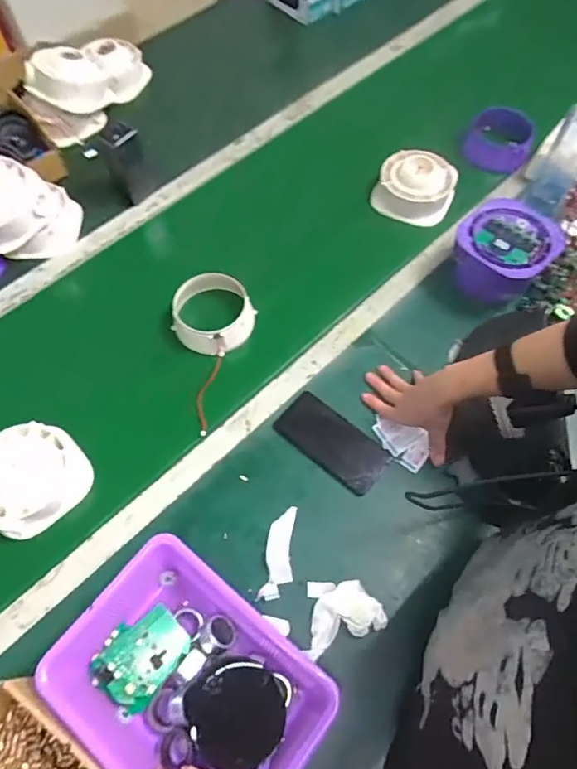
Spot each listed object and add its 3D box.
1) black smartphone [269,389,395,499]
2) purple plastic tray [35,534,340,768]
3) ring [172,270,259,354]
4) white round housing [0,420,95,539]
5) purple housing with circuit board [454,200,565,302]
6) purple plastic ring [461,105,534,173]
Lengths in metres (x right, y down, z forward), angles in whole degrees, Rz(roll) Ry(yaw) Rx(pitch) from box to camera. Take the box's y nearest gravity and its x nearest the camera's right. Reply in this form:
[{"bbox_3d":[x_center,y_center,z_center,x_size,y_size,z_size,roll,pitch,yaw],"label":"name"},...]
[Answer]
[{"bbox_3d":[0.062,0.079,0.725,0.158,0.012,0.080,34,68,16],"label":"black smartphone"},{"bbox_3d":[-0.107,0.323,0.554,0.267,0.063,0.201,35,66,15],"label":"purple plastic tray"},{"bbox_3d":[-0.118,-0.110,0.806,0.125,0.063,0.121,0,63,0],"label":"ring"},{"bbox_3d":[-0.351,0.122,0.690,0.136,0.049,0.134,0,63,0],"label":"white round housing"},{"bbox_3d":[0.343,-0.218,0.811,0.141,0.065,0.151,34,68,16],"label":"purple housing with circuit board"},{"bbox_3d":[0.421,-0.498,1.023,0.122,0.070,0.129,1,62,-2],"label":"purple plastic ring"}]

